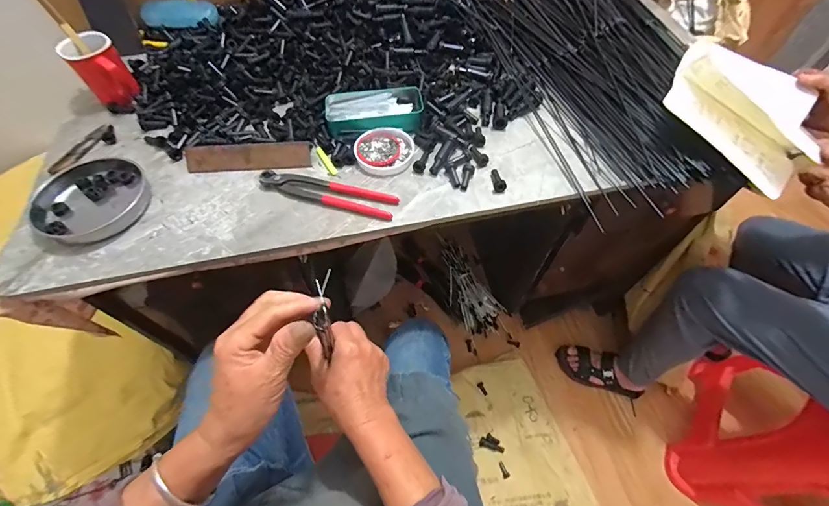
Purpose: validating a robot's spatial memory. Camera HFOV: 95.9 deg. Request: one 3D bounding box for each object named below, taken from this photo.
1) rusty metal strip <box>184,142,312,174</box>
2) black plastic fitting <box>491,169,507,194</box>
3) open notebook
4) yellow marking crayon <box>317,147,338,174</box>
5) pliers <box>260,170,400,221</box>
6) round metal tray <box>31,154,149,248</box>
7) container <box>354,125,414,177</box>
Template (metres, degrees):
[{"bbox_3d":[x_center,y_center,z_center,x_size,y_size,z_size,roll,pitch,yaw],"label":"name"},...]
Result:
[{"bbox_3d":[-0.250,-0.141,0.561,0.185,0.009,0.041,-3,92,0],"label":"rusty metal strip"},{"bbox_3d":[0.121,-0.105,0.539,0.014,0.015,0.038,-5,58,-3],"label":"black plastic fitting"},{"bbox_3d":[0.501,-0.213,0.559,0.280,0.045,0.204,-34,81,-27],"label":"open notebook"},{"bbox_3d":[-0.133,-0.140,0.565,0.012,0.008,0.057,-27,61,-16],"label":"yellow marking crayon"},{"bbox_3d":[-0.123,-0.086,0.526,0.197,0.016,0.044,13,59,9],"label":"pliers"},{"bbox_3d":[-0.442,-0.074,0.514,0.147,0.023,0.136,0,58,0],"label":"round metal tray"},{"bbox_3d":[-0.046,-0.157,0.567,0.085,0.014,0.091,-9,58,-5],"label":"container"}]

